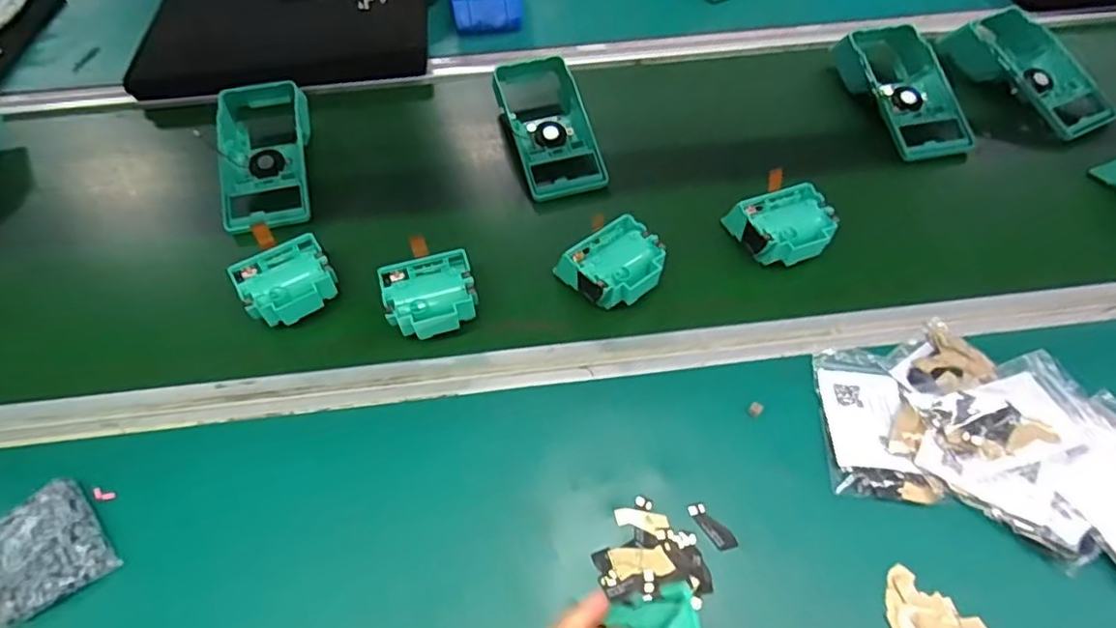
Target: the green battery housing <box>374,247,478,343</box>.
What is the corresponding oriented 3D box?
[{"bbox_3d":[-0.104,-0.012,0.497,0.072,0.035,0.065,-14,56,-9],"label":"green battery housing"}]

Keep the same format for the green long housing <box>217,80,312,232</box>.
[{"bbox_3d":[-0.299,-0.164,0.606,0.087,0.042,0.192,-9,55,-5],"label":"green long housing"}]

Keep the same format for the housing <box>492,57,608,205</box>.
[{"bbox_3d":[-0.012,-0.201,0.628,0.085,0.047,0.168,-13,56,-8],"label":"housing"}]

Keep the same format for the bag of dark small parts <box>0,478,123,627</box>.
[{"bbox_3d":[-0.352,0.167,0.380,0.074,0.024,0.107,39,64,25],"label":"bag of dark small parts"}]

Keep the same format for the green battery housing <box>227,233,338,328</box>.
[{"bbox_3d":[-0.227,-0.022,0.510,0.072,0.033,0.070,-28,59,-18],"label":"green battery housing"}]

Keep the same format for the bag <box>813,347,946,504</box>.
[{"bbox_3d":[0.230,0.075,0.440,0.066,0.011,0.120,4,55,4],"label":"bag"}]

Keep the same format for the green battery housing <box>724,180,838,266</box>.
[{"bbox_3d":[0.204,-0.080,0.538,0.075,0.033,0.071,-17,56,-11],"label":"green battery housing"}]

